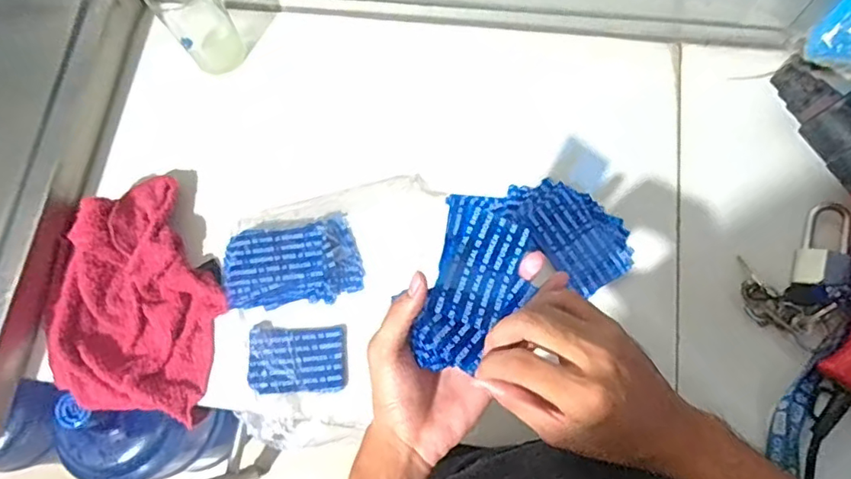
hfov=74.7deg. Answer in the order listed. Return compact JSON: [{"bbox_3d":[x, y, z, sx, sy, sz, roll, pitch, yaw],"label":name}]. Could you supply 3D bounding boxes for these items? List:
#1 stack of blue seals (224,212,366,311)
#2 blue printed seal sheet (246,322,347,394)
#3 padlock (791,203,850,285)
[{"bbox_3d":[-0.124,0.021,0.520,0.122,0.023,0.076,-14,72,-1],"label":"stack of blue seals"},{"bbox_3d":[-0.116,0.105,0.499,0.084,0.016,0.063,-4,72,2],"label":"blue printed seal sheet"},{"bbox_3d":[0.350,0.003,0.489,0.042,0.025,0.081,5,75,42],"label":"padlock"}]

